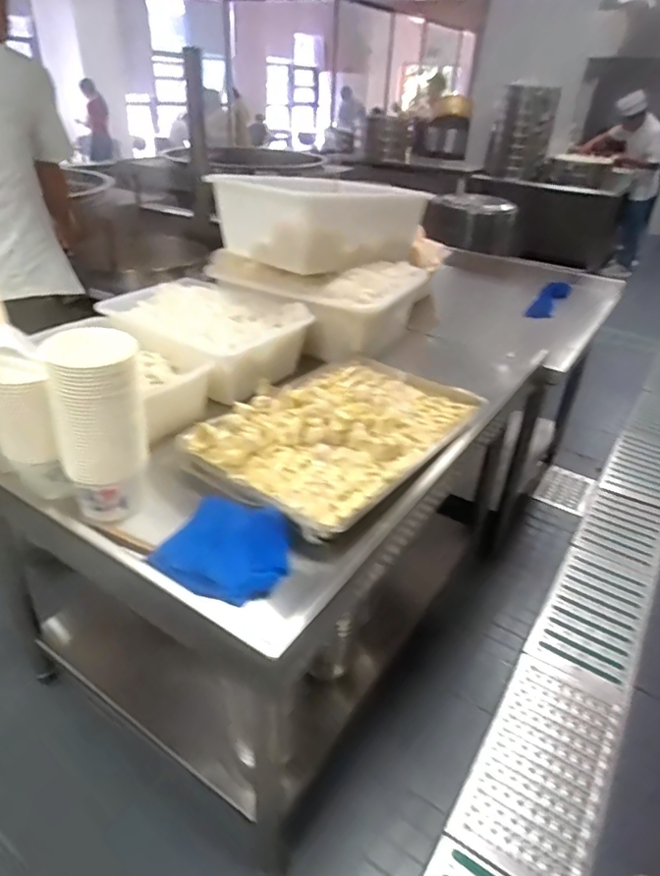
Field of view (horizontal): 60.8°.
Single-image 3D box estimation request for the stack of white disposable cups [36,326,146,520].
[{"bbox_3d":[-0.366,-0.023,0.907,0.132,0.308,0.107,-5,33,-12],"label":"stack of white disposable cups"}]

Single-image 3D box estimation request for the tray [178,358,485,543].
[{"bbox_3d":[0.018,-0.038,1.170,0.410,0.088,0.595,23,38,30],"label":"tray"}]

